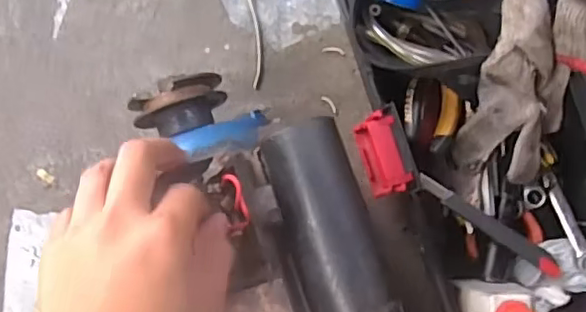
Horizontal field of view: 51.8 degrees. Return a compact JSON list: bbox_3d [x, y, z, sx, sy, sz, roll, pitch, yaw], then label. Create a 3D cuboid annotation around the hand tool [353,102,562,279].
[{"bbox_3d":[0.139,0.034,0.497,0.209,0.025,0.062,31,86,-16],"label":"hand tool"}]

